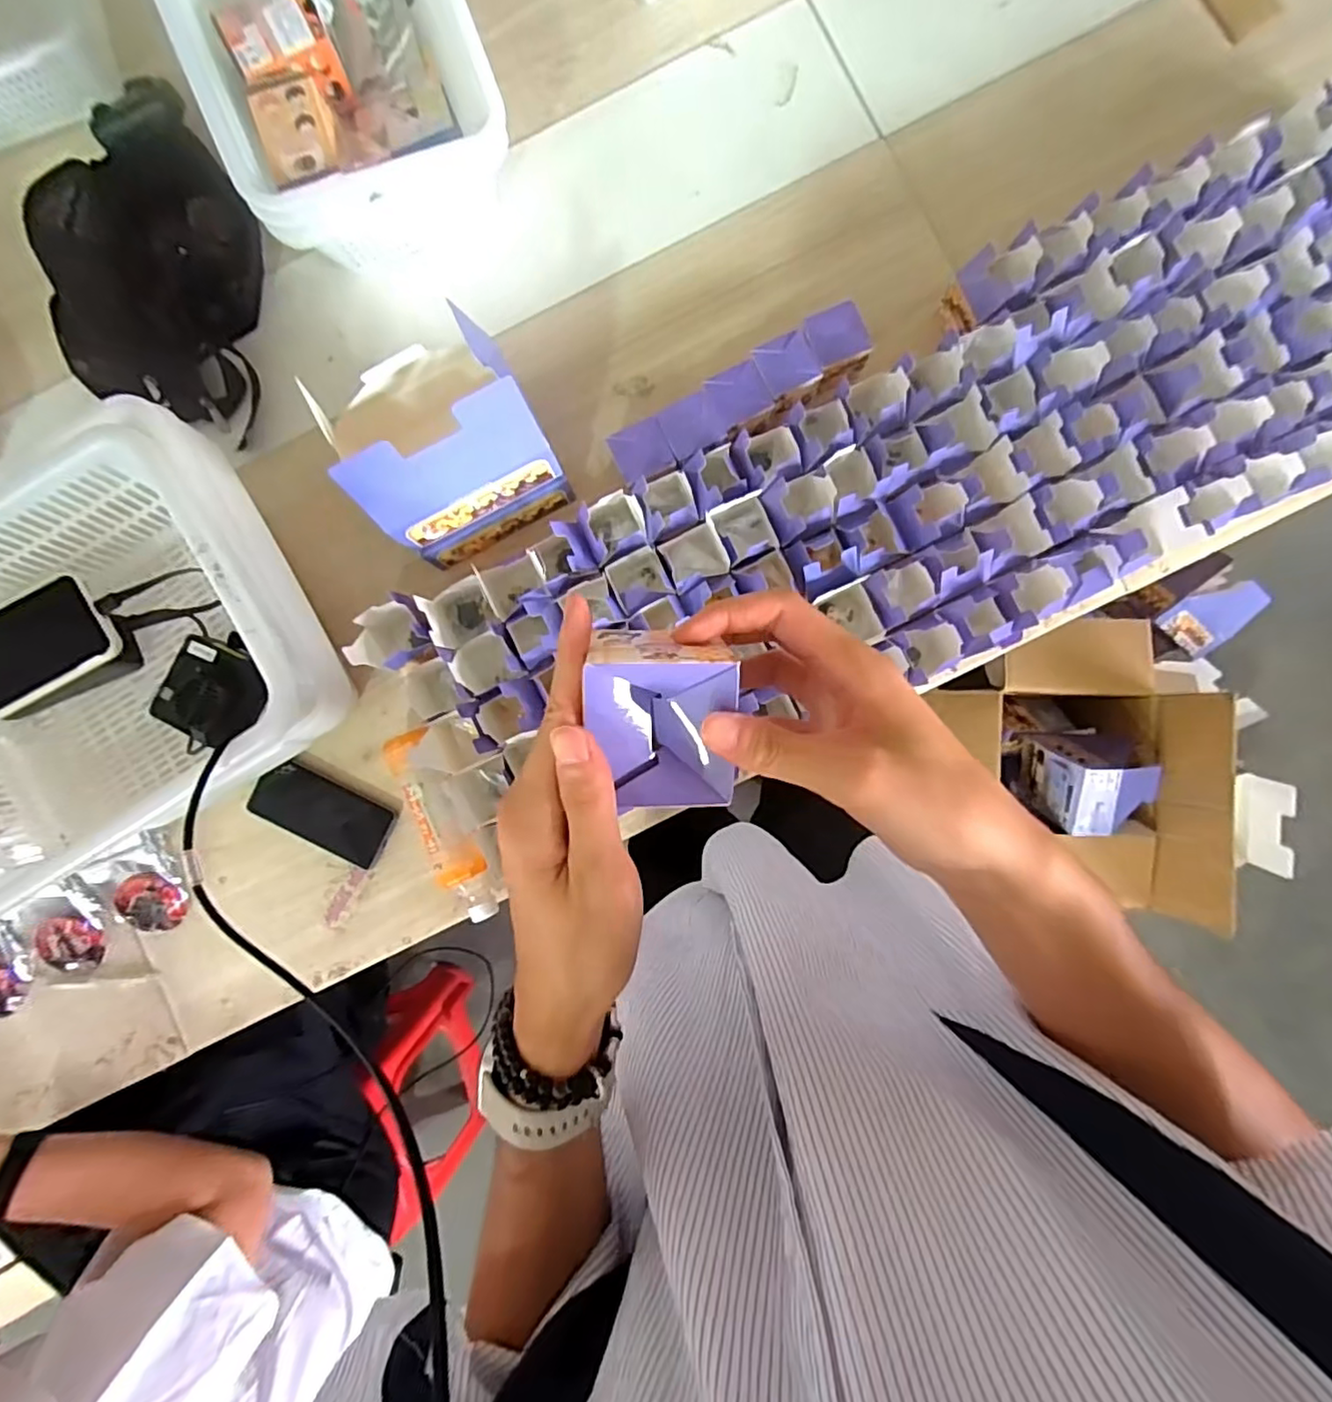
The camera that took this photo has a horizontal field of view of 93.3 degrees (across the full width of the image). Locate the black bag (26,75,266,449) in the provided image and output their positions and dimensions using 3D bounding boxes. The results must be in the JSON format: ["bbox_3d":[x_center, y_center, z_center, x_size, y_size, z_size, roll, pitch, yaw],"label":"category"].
[{"bbox_3d":[-0.577,-0.509,0.721,0.210,0.083,0.383,6,88,3],"label":"black bag"}]

